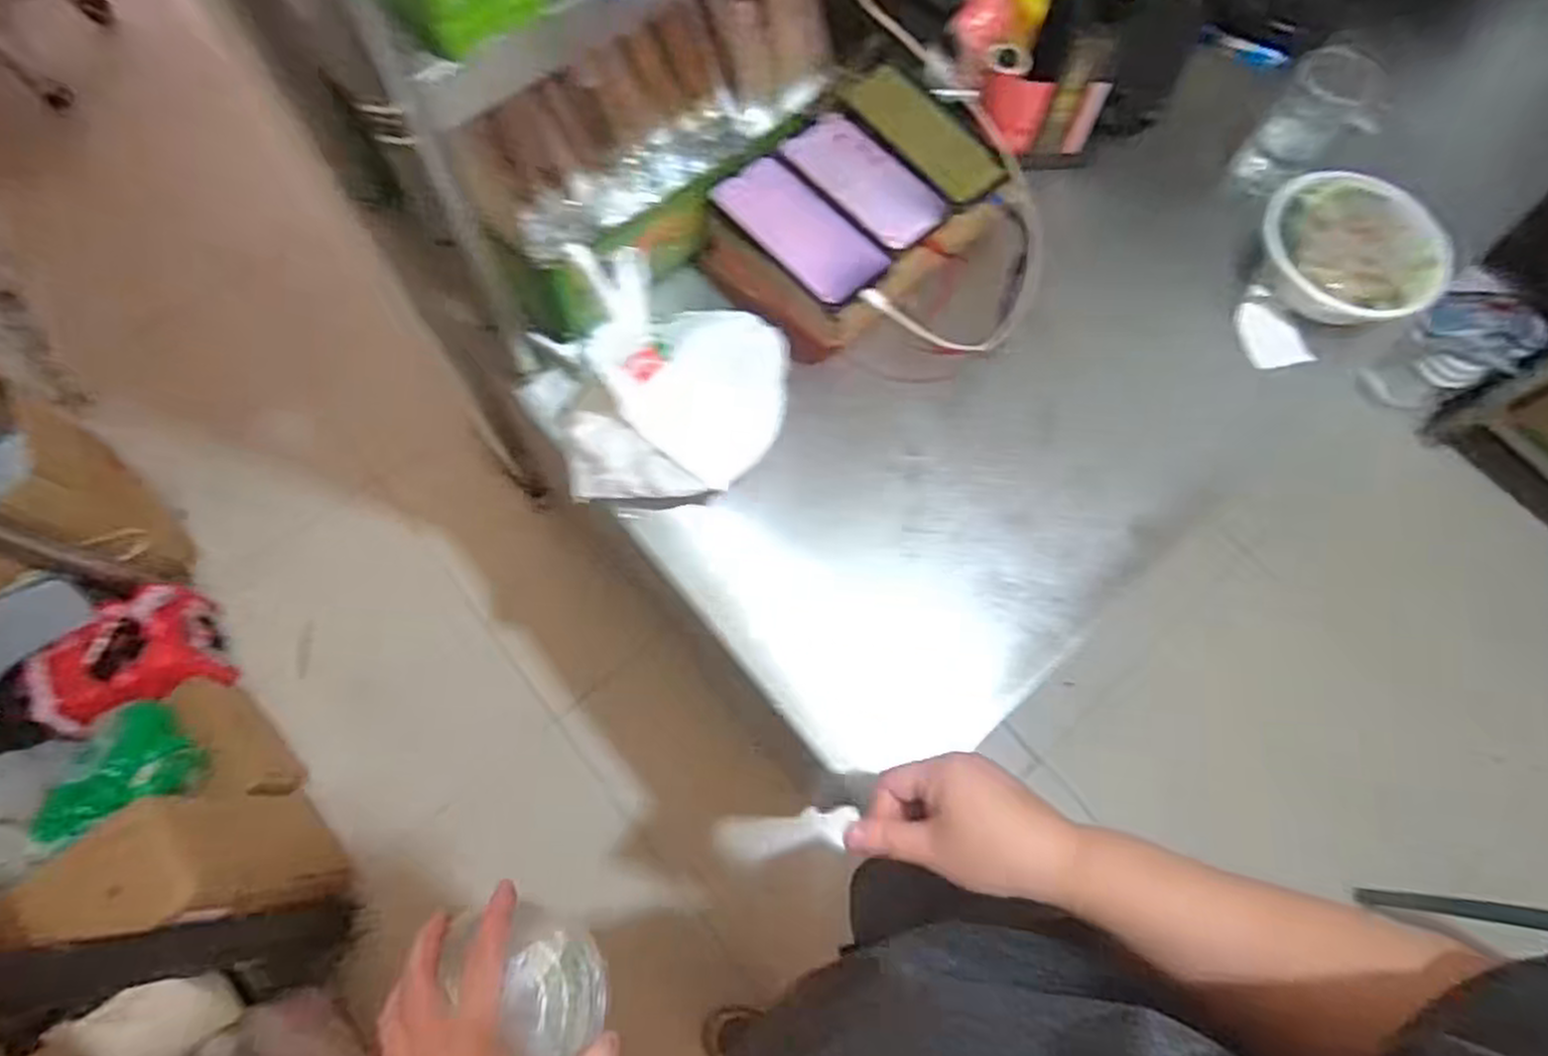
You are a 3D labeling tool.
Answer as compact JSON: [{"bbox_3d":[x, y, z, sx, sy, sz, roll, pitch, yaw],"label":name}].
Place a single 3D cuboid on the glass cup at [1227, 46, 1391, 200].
[{"bbox_3d":[0.537,-0.393,0.801,0.090,0.110,0.095,33,71,11],"label":"glass cup"}]

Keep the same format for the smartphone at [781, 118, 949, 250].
[{"bbox_3d":[0.078,-0.301,0.685,0.145,0.015,0.069,42,73,14],"label":"smartphone"}]

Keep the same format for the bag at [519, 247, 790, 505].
[{"bbox_3d":[-0.090,-0.115,0.627,0.195,0.132,0.157,2,68,-1],"label":"bag"}]

